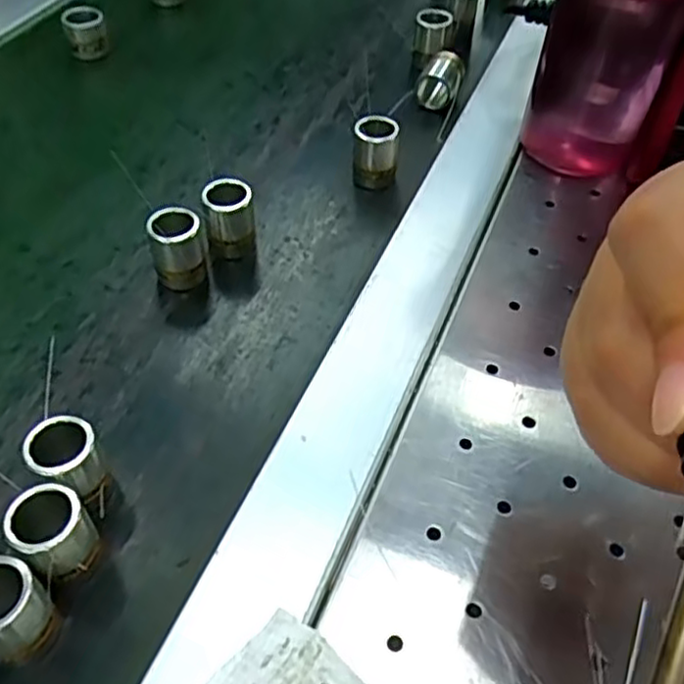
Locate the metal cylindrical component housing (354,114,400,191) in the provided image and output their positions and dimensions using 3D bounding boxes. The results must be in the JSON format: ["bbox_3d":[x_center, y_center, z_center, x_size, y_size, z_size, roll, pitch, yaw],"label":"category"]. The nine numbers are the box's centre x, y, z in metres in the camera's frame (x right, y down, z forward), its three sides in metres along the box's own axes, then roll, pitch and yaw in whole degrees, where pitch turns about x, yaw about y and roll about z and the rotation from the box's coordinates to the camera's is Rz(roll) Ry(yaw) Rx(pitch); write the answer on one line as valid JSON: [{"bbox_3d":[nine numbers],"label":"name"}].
[{"bbox_3d":[0.017,-0.098,0.373,0.022,0.035,0.021,0,48,-5],"label":"metal cylindrical component housing"}]

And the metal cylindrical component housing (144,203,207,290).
[{"bbox_3d":[-0.073,-0.040,0.316,0.022,0.035,0.018,-10,50,-14],"label":"metal cylindrical component housing"}]

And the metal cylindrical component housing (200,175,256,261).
[{"bbox_3d":[-0.052,-0.056,0.330,0.021,0.035,0.017,-11,50,-15],"label":"metal cylindrical component housing"}]

